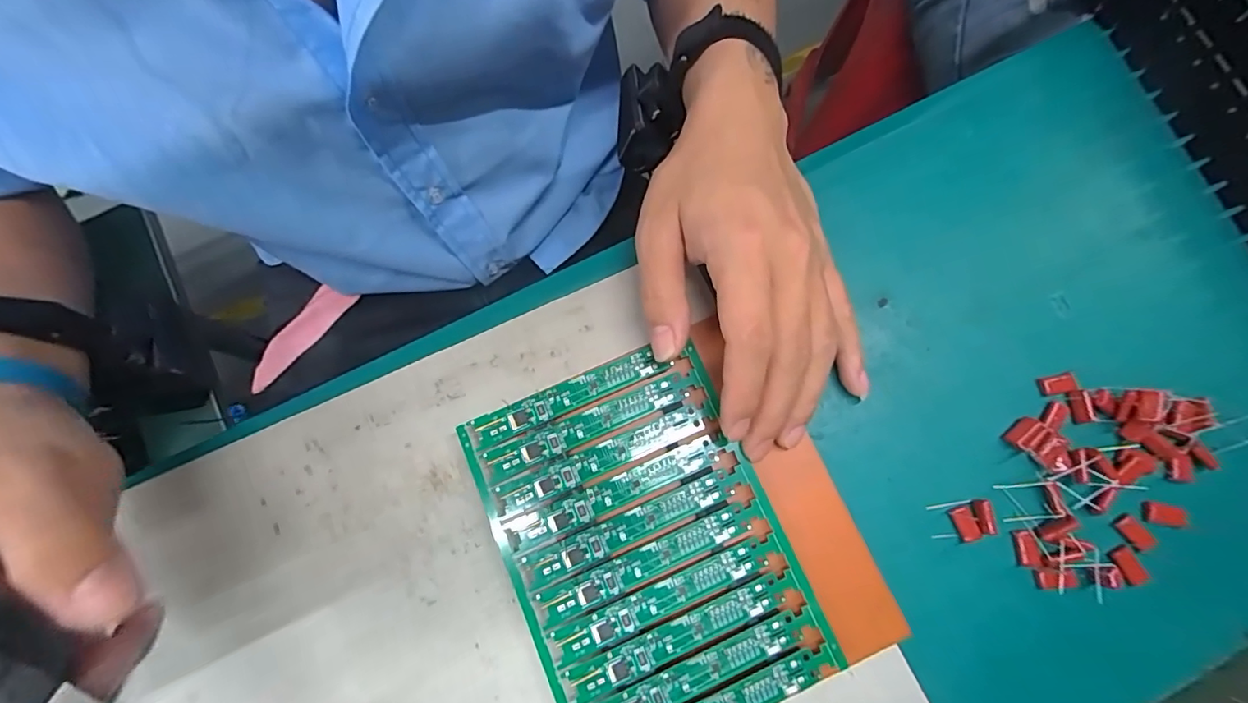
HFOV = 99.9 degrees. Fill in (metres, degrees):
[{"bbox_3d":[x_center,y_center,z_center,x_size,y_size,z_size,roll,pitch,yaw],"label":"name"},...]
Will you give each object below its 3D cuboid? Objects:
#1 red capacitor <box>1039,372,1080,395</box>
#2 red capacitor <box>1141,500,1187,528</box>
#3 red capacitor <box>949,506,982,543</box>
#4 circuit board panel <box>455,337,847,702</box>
[{"bbox_3d":[0.217,0.016,0.262,0.015,0.005,0.009,-9,77,-1],"label":"red capacitor"},{"bbox_3d":[0.253,0.076,0.244,0.019,0.004,0.010,11,77,3],"label":"red capacitor"},{"bbox_3d":[0.162,0.082,0.248,0.010,0.005,0.016,-15,77,-3],"label":"red capacitor"},{"bbox_3d":[0.009,0.087,0.240,0.118,0.007,0.162,-24,77,-5],"label":"circuit board panel"}]

